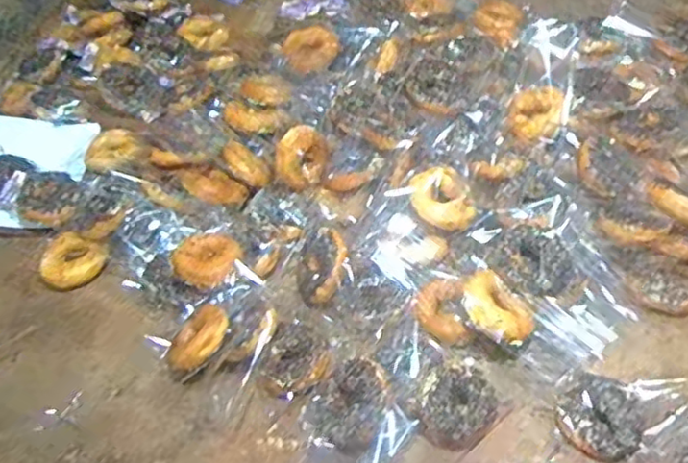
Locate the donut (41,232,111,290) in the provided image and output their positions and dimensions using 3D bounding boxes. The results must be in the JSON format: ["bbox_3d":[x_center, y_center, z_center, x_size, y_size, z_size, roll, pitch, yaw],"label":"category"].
[{"bbox_3d":[-0.371,0.045,0.892,0.091,0.033,0.077,18,53,20],"label":"donut"}]

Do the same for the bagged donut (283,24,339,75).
[{"bbox_3d":[-0.052,-0.297,1.069,0.087,0.026,0.109,-10,49,-3],"label":"bagged donut"}]

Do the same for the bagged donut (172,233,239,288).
[{"bbox_3d":[-0.174,0.036,0.826,0.080,0.026,0.070,-6,55,-19],"label":"bagged donut"}]

